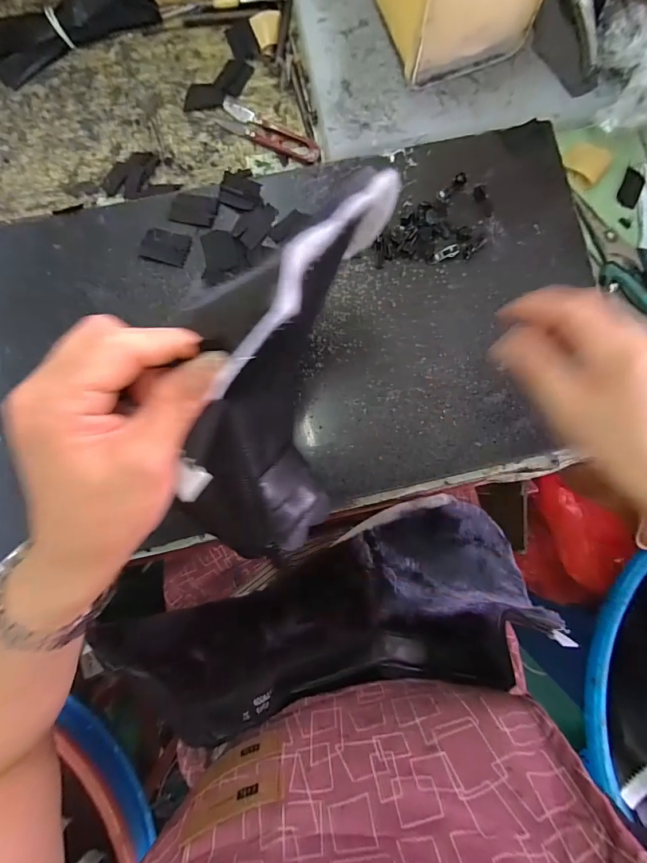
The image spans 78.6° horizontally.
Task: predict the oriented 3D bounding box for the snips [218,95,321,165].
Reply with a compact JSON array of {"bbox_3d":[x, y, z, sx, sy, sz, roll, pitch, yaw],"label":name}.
[{"bbox_3d":[-0.053,-0.294,0.389,0.110,0.004,0.030,29,86,2],"label":"snips"}]

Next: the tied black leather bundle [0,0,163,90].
[{"bbox_3d":[-0.246,-0.398,0.372,0.169,0.050,0.047,-28,86,-2],"label":"tied black leather bundle"}]

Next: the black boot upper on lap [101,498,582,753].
[{"bbox_3d":[0.012,0.169,0.369,0.396,0.114,0.123,-15,86,-1],"label":"black boot upper on lap"}]

